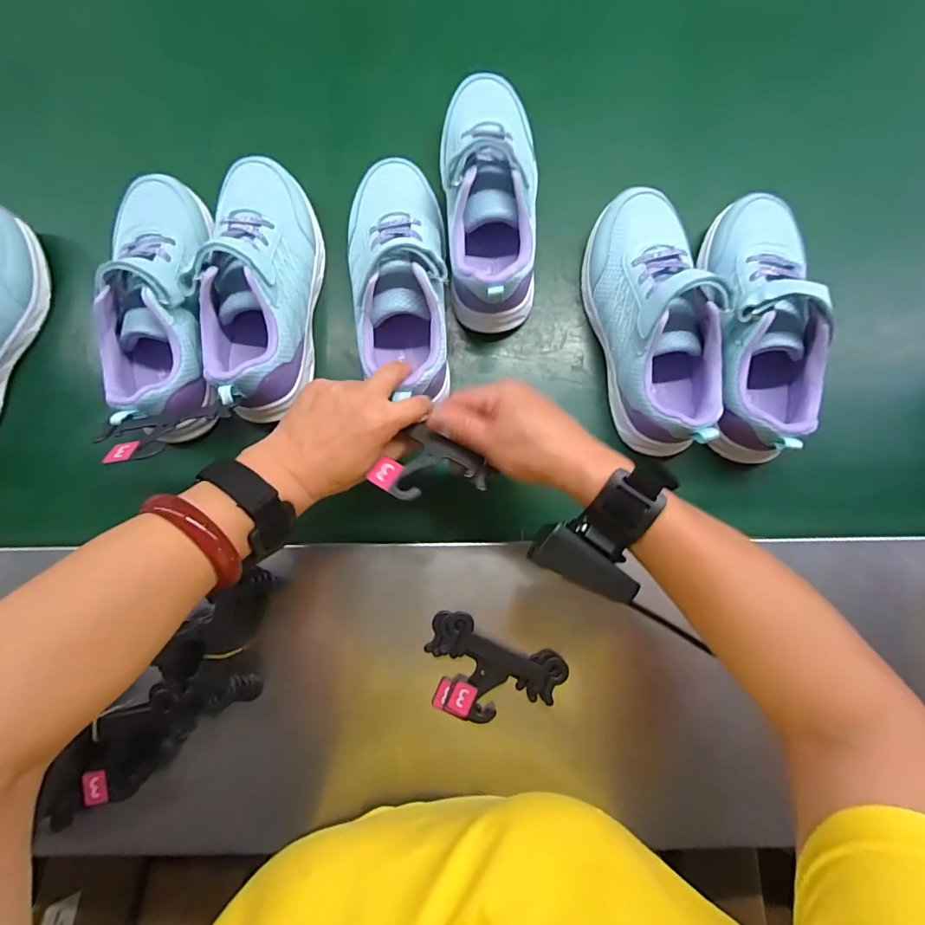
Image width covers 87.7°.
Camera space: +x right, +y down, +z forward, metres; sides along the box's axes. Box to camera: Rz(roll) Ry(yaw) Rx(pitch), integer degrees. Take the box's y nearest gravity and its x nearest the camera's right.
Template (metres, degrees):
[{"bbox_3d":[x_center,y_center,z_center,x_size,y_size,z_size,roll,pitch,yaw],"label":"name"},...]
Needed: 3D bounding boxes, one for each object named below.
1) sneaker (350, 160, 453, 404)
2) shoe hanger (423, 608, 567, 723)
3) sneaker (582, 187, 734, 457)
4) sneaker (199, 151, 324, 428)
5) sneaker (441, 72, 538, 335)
[{"bbox_3d":[-0.053,-0.162,0.420,0.083,0.085,0.219,-6,79,-3],"label":"sneaker"},{"bbox_3d":[0.023,0.173,0.394,0.110,0.016,0.074,18,82,0],"label":"shoe hanger"},{"bbox_3d":[0.168,-0.125,0.422,0.082,0.100,0.231,-9,83,-4],"label":"sneaker"},{"bbox_3d":[-0.177,-0.156,0.424,0.086,0.074,0.238,3,83,-2],"label":"sneaker"},{"bbox_3d":[0.025,-0.241,0.440,0.086,0.085,0.233,1,83,-3],"label":"sneaker"}]

